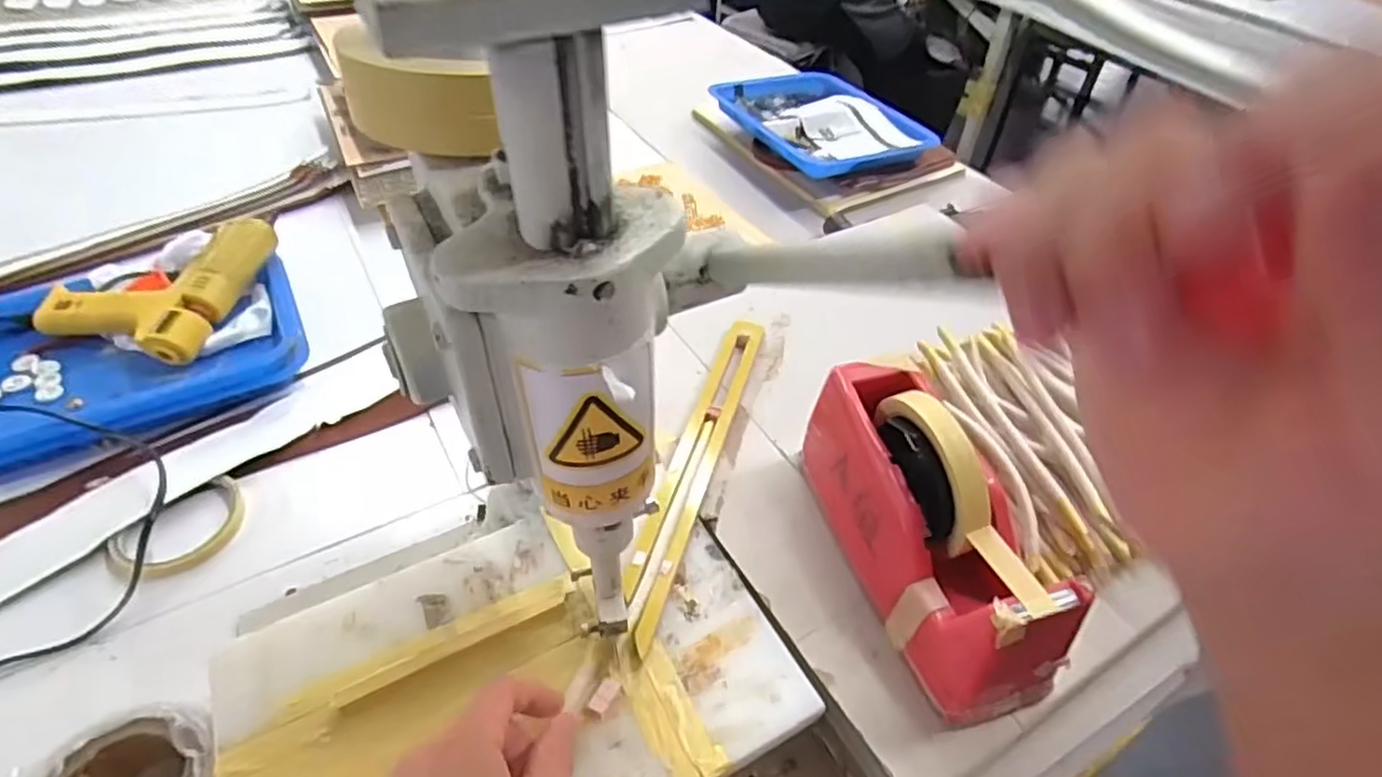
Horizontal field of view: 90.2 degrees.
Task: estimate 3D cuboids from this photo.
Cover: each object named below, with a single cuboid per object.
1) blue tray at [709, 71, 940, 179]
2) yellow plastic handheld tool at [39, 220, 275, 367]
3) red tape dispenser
[{"bbox_3d":[0.179,-0.372,0.959,0.204,0.037,0.275,-24,51,-25],"label":"blue tray"},{"bbox_3d":[-0.512,-0.104,0.672,0.155,0.067,0.162,11,46,7],"label":"yellow plastic handheld tool"},{"bbox_3d":[0.146,0.072,0.413,0.072,0.118,0.200,-13,47,-16],"label":"red tape dispenser"}]

